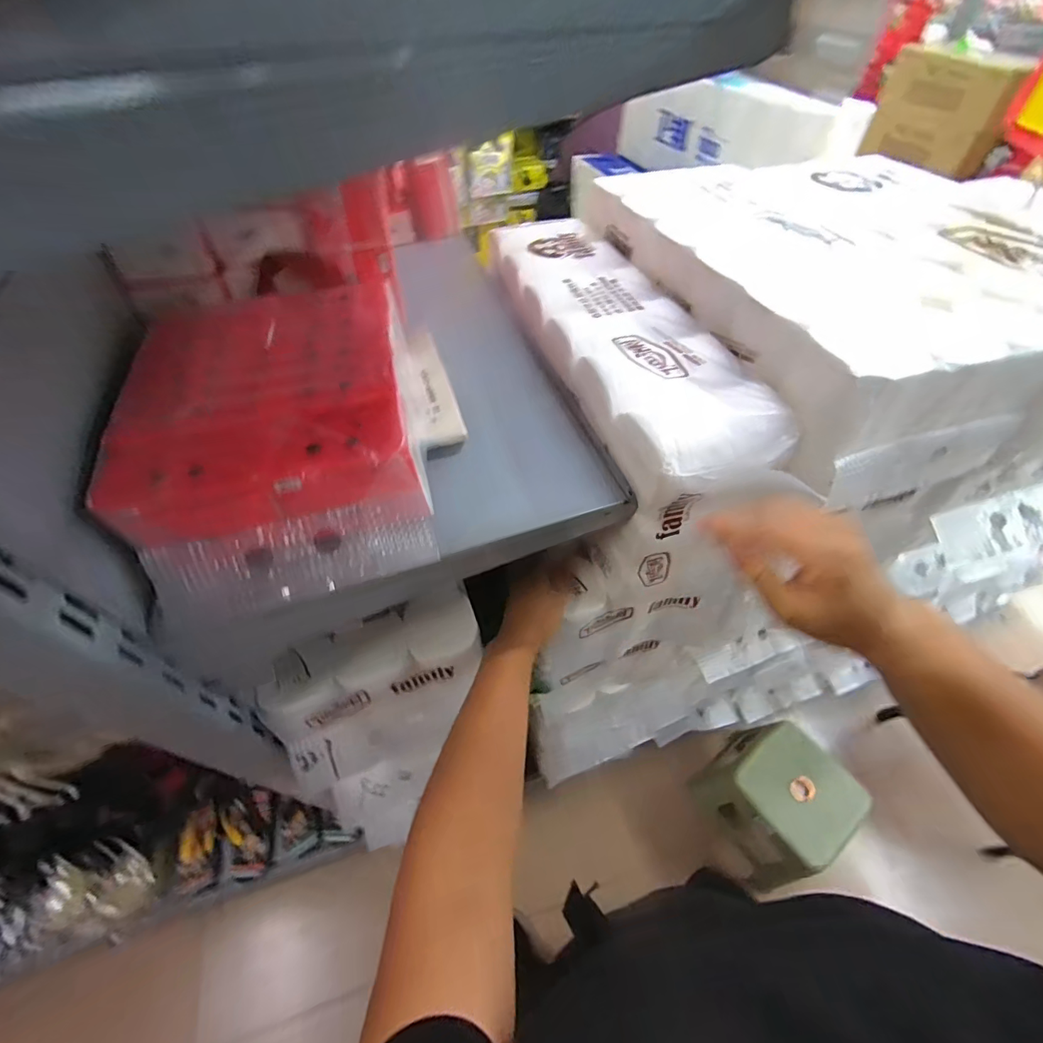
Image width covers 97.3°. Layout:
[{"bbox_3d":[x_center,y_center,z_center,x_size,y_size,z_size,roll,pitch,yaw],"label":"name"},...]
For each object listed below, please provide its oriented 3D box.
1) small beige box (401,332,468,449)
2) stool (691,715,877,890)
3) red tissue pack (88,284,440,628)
[{"bbox_3d":[-0.097,-0.138,0.472,0.048,0.015,0.177,-14,54,-10],"label":"small beige box"},{"bbox_3d":[0.617,0.668,1.121,0.235,0.235,0.255,-33,59,-22],"label":"stool"},{"bbox_3d":[-0.195,-0.081,0.389,0.206,0.109,0.273,-11,53,-8],"label":"red tissue pack"}]

